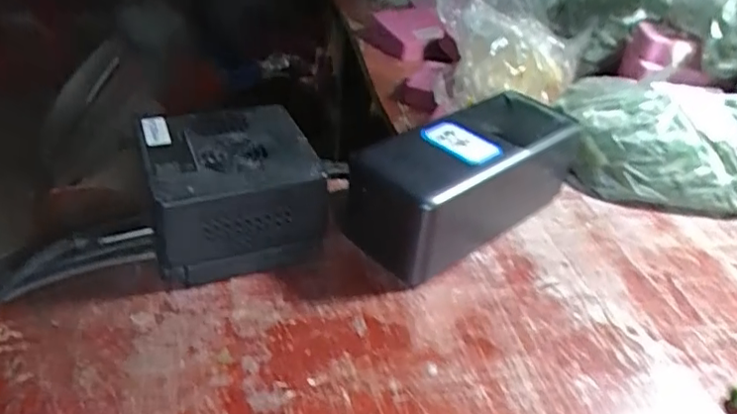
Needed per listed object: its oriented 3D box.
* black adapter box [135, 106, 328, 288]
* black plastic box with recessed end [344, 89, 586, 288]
[{"bbox_3d":[-0.068,-0.007,0.282,0.084,0.051,0.080,-7,37,-15],"label":"black adapter box"},{"bbox_3d":[0.049,-0.013,0.300,0.131,0.054,0.053,-25,45,-34],"label":"black plastic box with recessed end"}]

